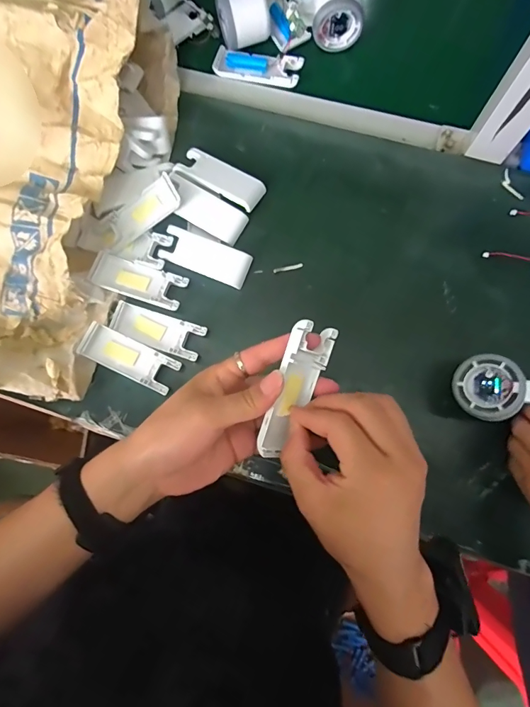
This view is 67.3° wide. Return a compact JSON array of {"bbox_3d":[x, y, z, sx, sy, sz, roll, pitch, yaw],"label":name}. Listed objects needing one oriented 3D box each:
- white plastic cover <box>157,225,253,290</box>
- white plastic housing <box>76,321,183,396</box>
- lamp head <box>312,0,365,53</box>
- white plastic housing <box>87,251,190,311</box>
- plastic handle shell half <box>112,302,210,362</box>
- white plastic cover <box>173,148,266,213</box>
[{"bbox_3d":[-0.065,-0.106,0.438,0.098,0.012,0.038,22,83,7],"label":"white plastic cover"},{"bbox_3d":[-0.143,0.005,0.418,0.101,0.012,0.039,25,84,7],"label":"white plastic housing"},{"bbox_3d":[0.084,-0.396,0.459,0.057,0.050,0.053,2,81,4],"label":"lamp head"},{"bbox_3d":[-0.139,-0.080,0.437,0.103,0.012,0.041,17,83,6],"label":"white plastic housing"},{"bbox_3d":[-0.116,-0.025,0.432,0.100,0.011,0.037,20,83,7],"label":"plastic handle shell half"},{"bbox_3d":[-0.050,-0.196,0.443,0.100,0.010,0.039,30,84,8],"label":"white plastic cover"}]

